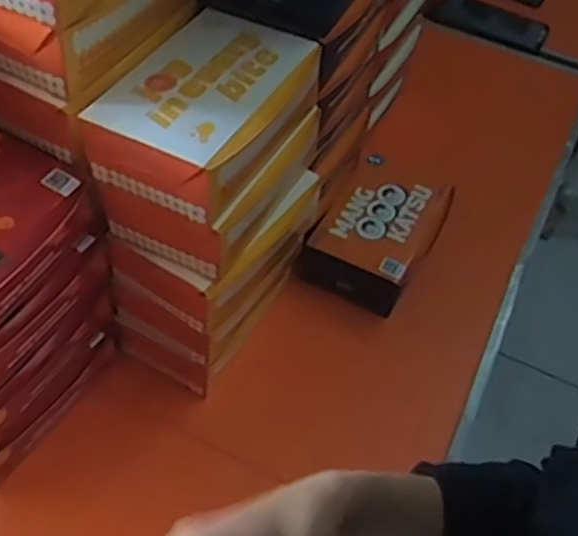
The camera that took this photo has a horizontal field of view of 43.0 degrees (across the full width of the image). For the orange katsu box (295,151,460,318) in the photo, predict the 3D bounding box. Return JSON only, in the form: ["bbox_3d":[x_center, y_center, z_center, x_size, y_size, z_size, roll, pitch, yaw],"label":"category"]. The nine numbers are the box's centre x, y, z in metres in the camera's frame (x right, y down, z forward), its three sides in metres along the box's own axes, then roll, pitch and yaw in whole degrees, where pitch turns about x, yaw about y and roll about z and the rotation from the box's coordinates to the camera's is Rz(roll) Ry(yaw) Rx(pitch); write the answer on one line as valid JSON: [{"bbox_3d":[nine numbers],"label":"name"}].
[{"bbox_3d":[0.105,-0.043,0.834,0.115,0.063,0.172,28,56,14],"label":"orange katsu box"}]

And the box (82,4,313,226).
[{"bbox_3d":[-0.065,-0.125,0.575,0.118,0.069,0.173,23,55,11],"label":"box"}]

